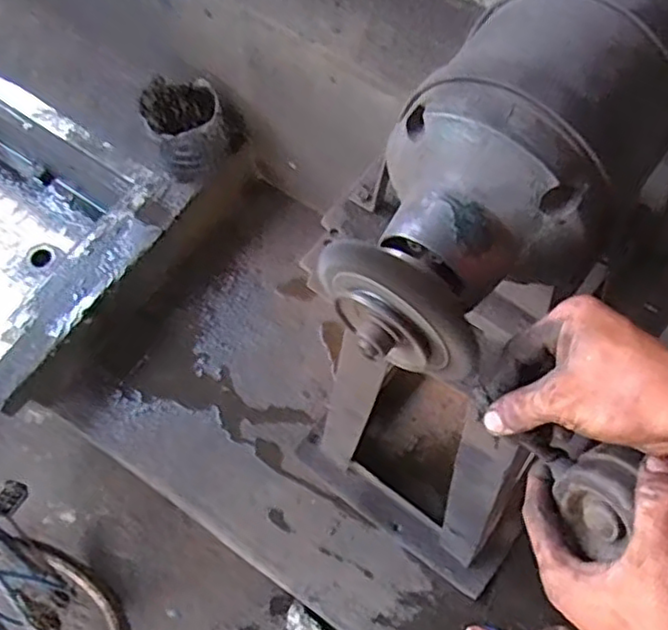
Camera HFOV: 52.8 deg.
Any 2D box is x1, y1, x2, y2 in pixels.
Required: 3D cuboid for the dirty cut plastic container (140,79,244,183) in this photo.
[{"bbox_3d":[-0.285,-0.384,1.403,0.178,0.170,0.183,-1,66,2],"label":"dirty cut plastic container"}]

